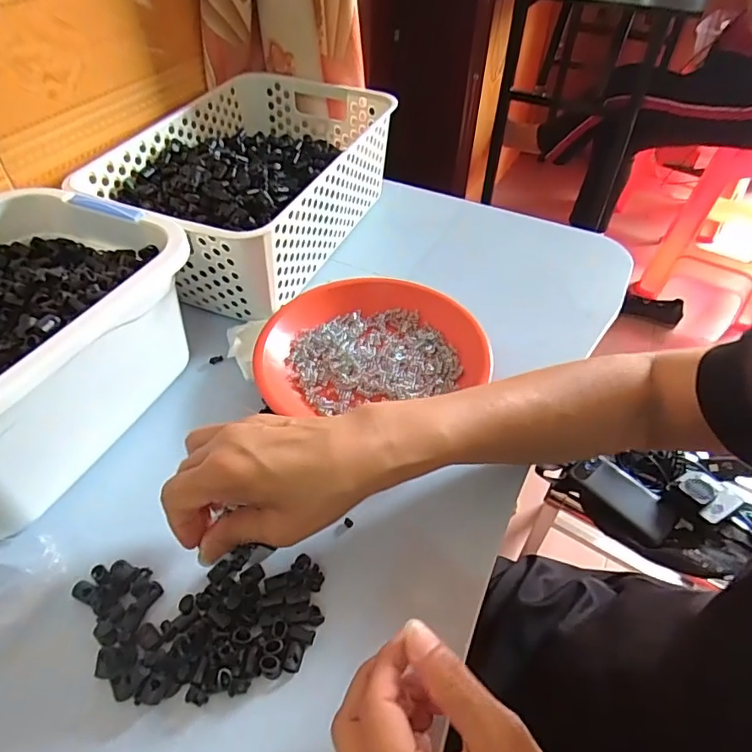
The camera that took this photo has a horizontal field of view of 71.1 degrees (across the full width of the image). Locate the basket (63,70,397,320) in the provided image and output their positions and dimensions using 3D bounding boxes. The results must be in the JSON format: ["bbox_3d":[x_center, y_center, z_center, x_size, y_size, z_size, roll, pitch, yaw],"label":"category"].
[{"bbox_3d":[-0.128,-0.204,0.563,0.204,0.113,0.299,20,50,16],"label":"basket"}]

